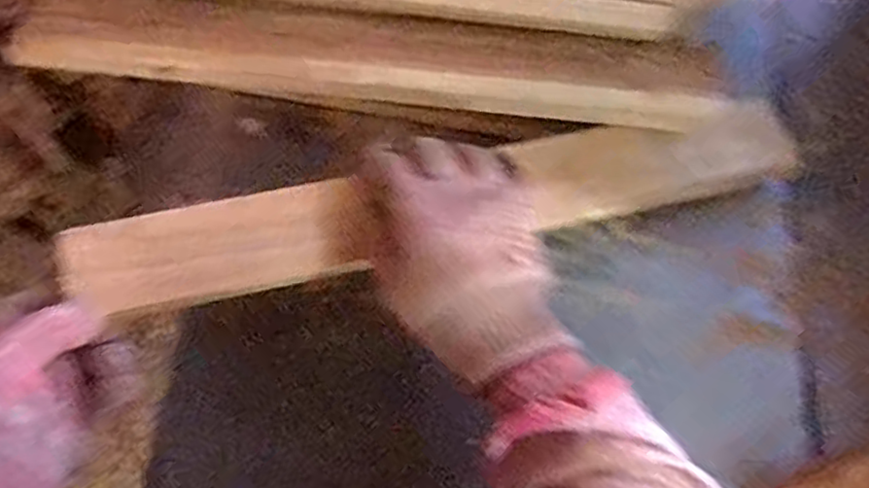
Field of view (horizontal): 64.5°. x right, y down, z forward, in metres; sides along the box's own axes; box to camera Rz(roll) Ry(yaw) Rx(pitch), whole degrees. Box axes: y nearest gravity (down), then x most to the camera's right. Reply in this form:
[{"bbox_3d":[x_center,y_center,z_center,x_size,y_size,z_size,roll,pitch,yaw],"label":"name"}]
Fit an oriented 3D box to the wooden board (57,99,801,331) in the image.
[{"bbox_3d":[0.016,-0.030,0.456,0.481,0.026,0.063,-12,68,-13],"label":"wooden board"}]

